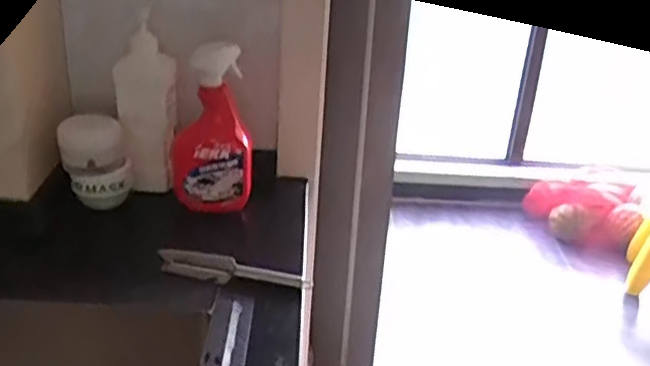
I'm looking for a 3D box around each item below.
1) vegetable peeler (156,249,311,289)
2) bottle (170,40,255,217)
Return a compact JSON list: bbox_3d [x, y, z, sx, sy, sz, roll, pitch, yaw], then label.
[{"bbox_3d":[-0.117,0.111,0.870,0.195,0.022,0.031,9,28,9],"label":"vegetable peeler"},{"bbox_3d":[-0.165,-0.081,0.977,0.121,0.255,0.065,6,28,4],"label":"bottle"}]

